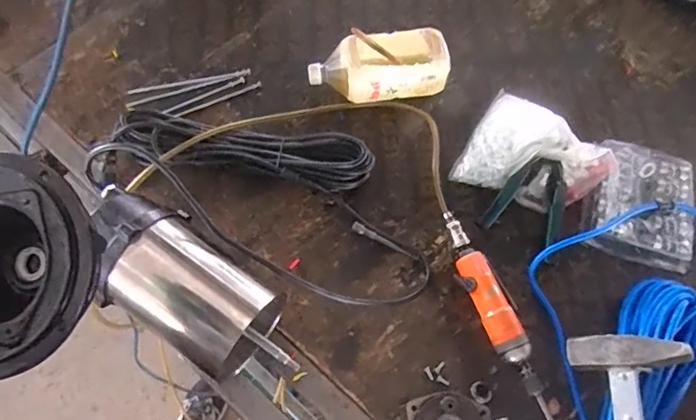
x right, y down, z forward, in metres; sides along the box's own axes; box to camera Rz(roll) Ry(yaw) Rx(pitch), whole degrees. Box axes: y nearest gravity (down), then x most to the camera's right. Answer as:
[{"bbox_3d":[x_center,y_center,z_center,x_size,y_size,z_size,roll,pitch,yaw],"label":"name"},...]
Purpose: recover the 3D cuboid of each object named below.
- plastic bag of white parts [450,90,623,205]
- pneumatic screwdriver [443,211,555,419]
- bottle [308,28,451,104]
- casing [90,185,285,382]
[{"bbox_3d":[0.277,-0.080,0.705,0.194,0.062,0.168,31,67,11],"label":"plastic bag of white parts"},{"bbox_3d":[0.190,0.145,0.608,0.045,0.043,0.311,-19,67,-11],"label":"pneumatic screwdriver"},{"bbox_3d":[0.044,-0.219,0.752,0.207,0.077,0.091,-6,65,-6],"label":"bottle"},{"bbox_3d":[-0.201,0.077,0.555,0.251,0.104,0.128,42,69,1],"label":"casing"}]

